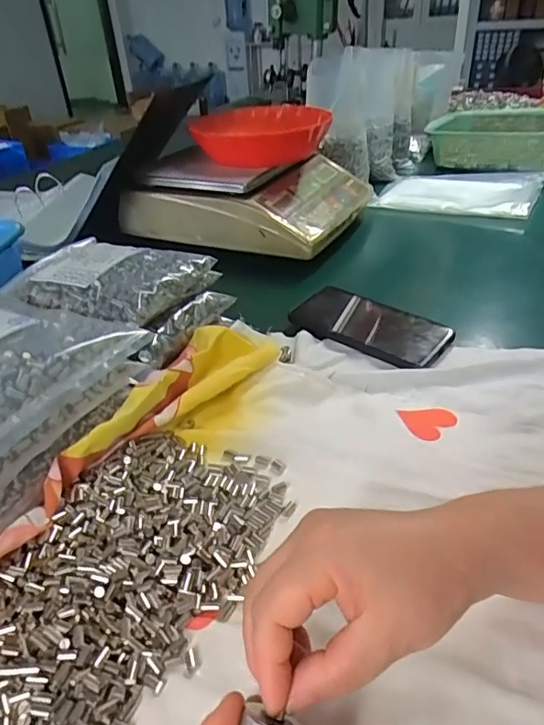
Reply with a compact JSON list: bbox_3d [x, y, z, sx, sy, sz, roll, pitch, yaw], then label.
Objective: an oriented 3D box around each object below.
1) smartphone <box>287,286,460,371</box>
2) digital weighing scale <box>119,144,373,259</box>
[{"bbox_3d":[0.102,-0.040,0.535,0.159,0.011,0.080,23,43,33],"label":"smartphone"},{"bbox_3d":[-0.034,-0.279,0.819,0.331,0.092,0.278,13,39,22],"label":"digital weighing scale"}]

